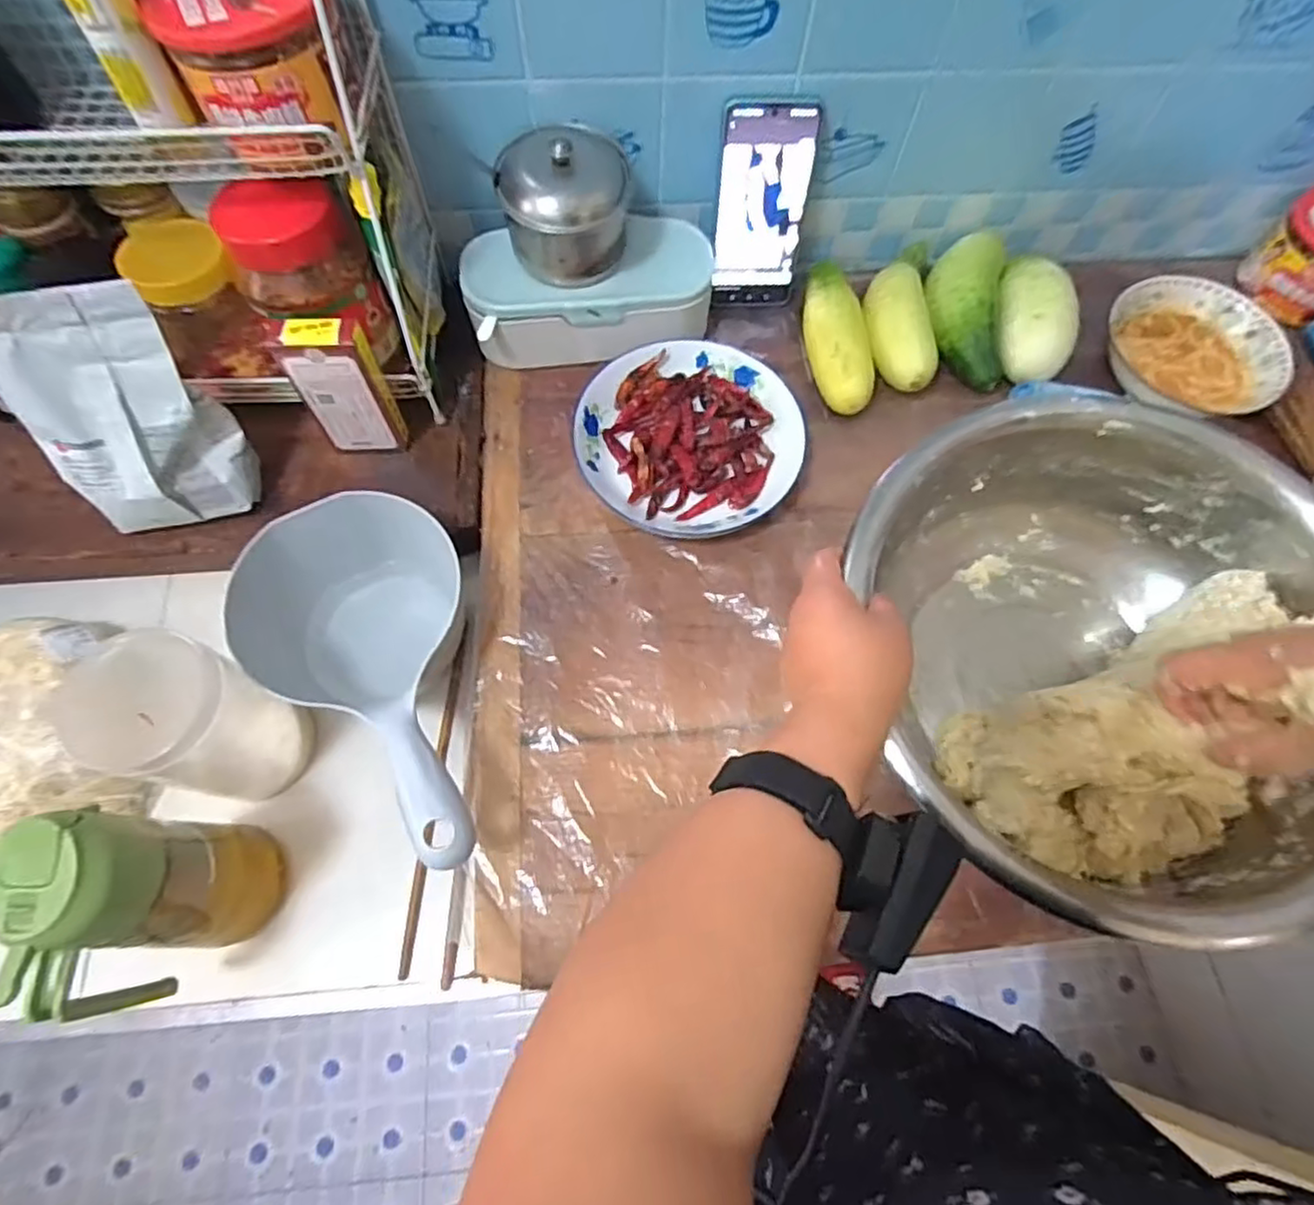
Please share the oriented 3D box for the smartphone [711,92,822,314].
[{"bbox_3d":[0.085,-0.315,0.551,0.075,0.157,0.011,-2,54,3],"label":"smartphone"}]

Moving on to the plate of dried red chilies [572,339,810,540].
[{"bbox_3d":[0.025,-0.131,0.549,0.173,0.041,0.162,1,67,-2],"label":"plate of dried red chilies"}]

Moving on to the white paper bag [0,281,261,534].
[{"bbox_3d":[-0.350,-0.118,0.447,0.101,0.152,0.065,-20,69,-10],"label":"white paper bag"}]

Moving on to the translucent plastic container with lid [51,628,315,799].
[{"bbox_3d":[-0.293,0.077,0.436,0.084,0.155,0.076,13,67,4],"label":"translucent plastic container with lid"}]

